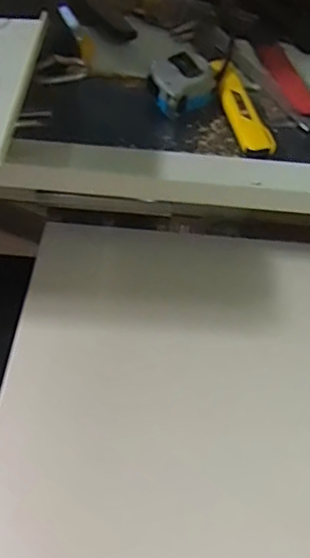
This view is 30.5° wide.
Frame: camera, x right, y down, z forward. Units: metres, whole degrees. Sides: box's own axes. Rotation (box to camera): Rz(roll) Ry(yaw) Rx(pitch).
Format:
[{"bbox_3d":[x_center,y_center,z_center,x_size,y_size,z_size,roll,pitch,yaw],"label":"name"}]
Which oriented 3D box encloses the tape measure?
[{"bbox_3d":[0.028,-0.205,0.593,0.063,0.036,0.058,-21,58,-18],"label":"tape measure"}]

